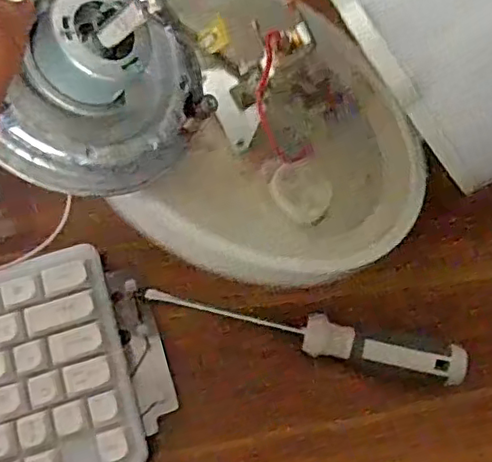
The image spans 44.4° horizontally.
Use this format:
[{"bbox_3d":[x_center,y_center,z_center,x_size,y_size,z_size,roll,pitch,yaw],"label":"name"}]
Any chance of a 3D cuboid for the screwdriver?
[{"bbox_3d":[0.031,0.057,0.336,0.176,0.022,0.021,12,72,3],"label":"screwdriver"}]

